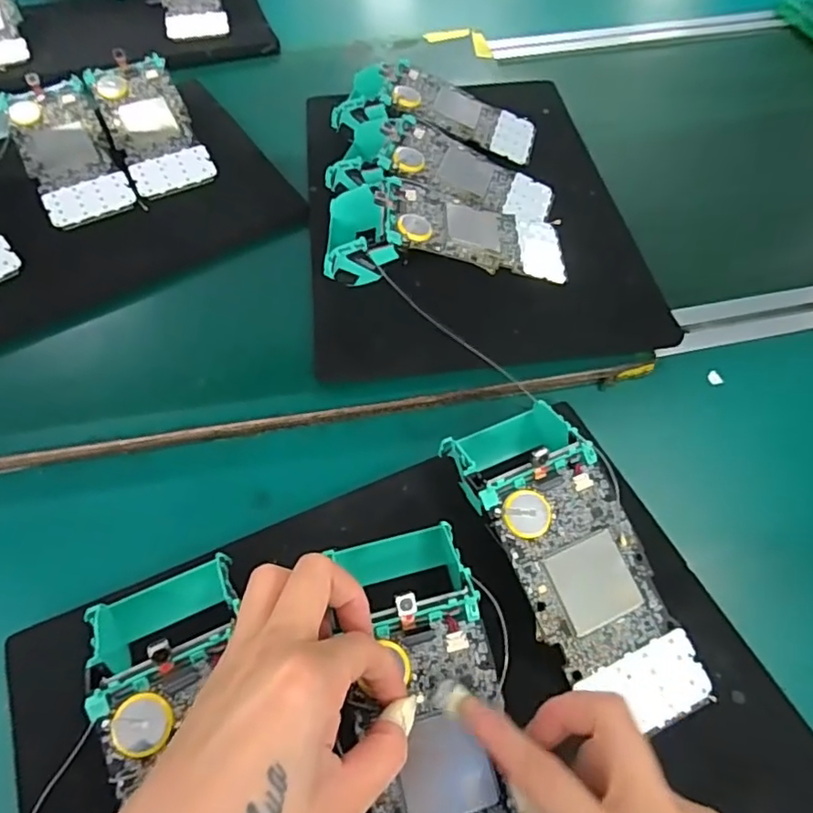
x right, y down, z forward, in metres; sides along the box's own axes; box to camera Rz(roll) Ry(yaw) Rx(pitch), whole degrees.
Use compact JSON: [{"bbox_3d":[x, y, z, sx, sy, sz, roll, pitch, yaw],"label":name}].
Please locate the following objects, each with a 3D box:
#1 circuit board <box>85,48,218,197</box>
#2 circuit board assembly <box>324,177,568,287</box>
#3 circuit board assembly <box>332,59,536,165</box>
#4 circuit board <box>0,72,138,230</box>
[{"bbox_3d":[-0.222,-0.246,0.506,0.066,0.010,0.144,-24,77,-15],"label":"circuit board"},{"bbox_3d":[0.029,-0.129,0.423,0.169,0.046,0.080,-1,55,-1],"label":"circuit board assembly"},{"bbox_3d":[0.025,-0.258,0.514,0.175,0.046,0.086,9,56,6],"label":"circuit board assembly"},{"bbox_3d":[-0.281,-0.214,0.485,0.066,0.007,0.142,-26,77,-15],"label":"circuit board"}]

